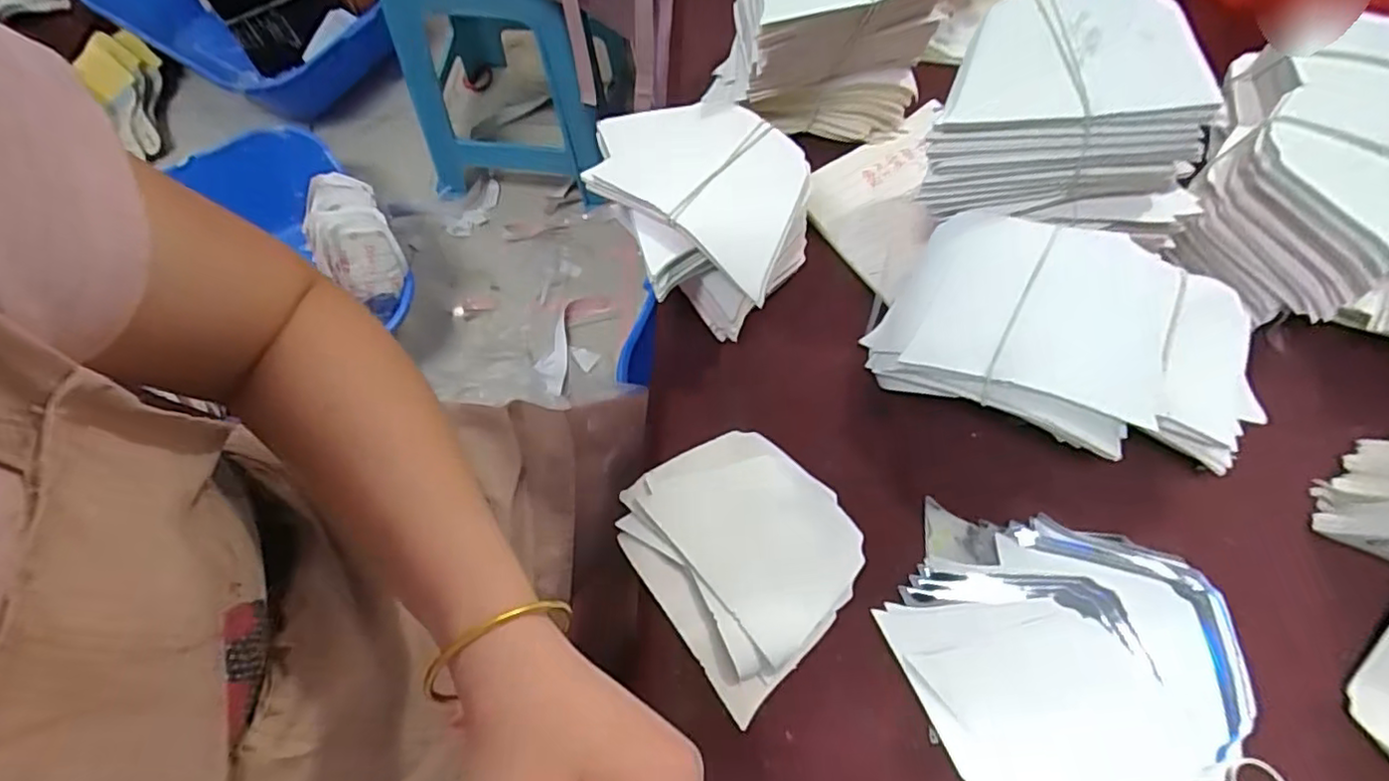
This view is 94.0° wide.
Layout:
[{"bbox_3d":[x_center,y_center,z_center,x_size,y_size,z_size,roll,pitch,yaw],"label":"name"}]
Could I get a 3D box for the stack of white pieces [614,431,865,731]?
[{"bbox_3d":[0.028,0.088,0.367,0.113,0.010,0.132,-34,71,-13],"label":"stack of white pieces"}]

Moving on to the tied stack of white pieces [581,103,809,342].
[{"bbox_3d":[-0.001,-0.108,0.408,0.138,0.081,0.124,9,68,4],"label":"tied stack of white pieces"}]

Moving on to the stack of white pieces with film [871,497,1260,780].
[{"bbox_3d":[0.195,0.134,0.337,0.157,0.029,0.164,-23,69,-9],"label":"stack of white pieces with film"}]

